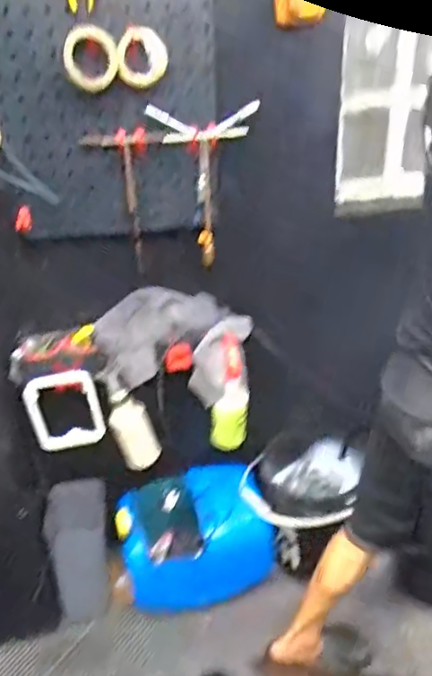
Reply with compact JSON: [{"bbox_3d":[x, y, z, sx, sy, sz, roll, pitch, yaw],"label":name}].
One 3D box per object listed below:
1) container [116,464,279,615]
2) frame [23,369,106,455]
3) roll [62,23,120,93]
[{"bbox_3d":[-0.053,0.582,1.671,0.418,0.293,0.225,-13,32,-15],"label":"container"},{"bbox_3d":[-0.381,0.191,1.462,0.172,0.227,0.031,-12,32,-15],"label":"frame"},{"bbox_3d":[-0.245,-0.549,1.132,0.109,0.115,0.024,-13,32,-16],"label":"roll"}]

